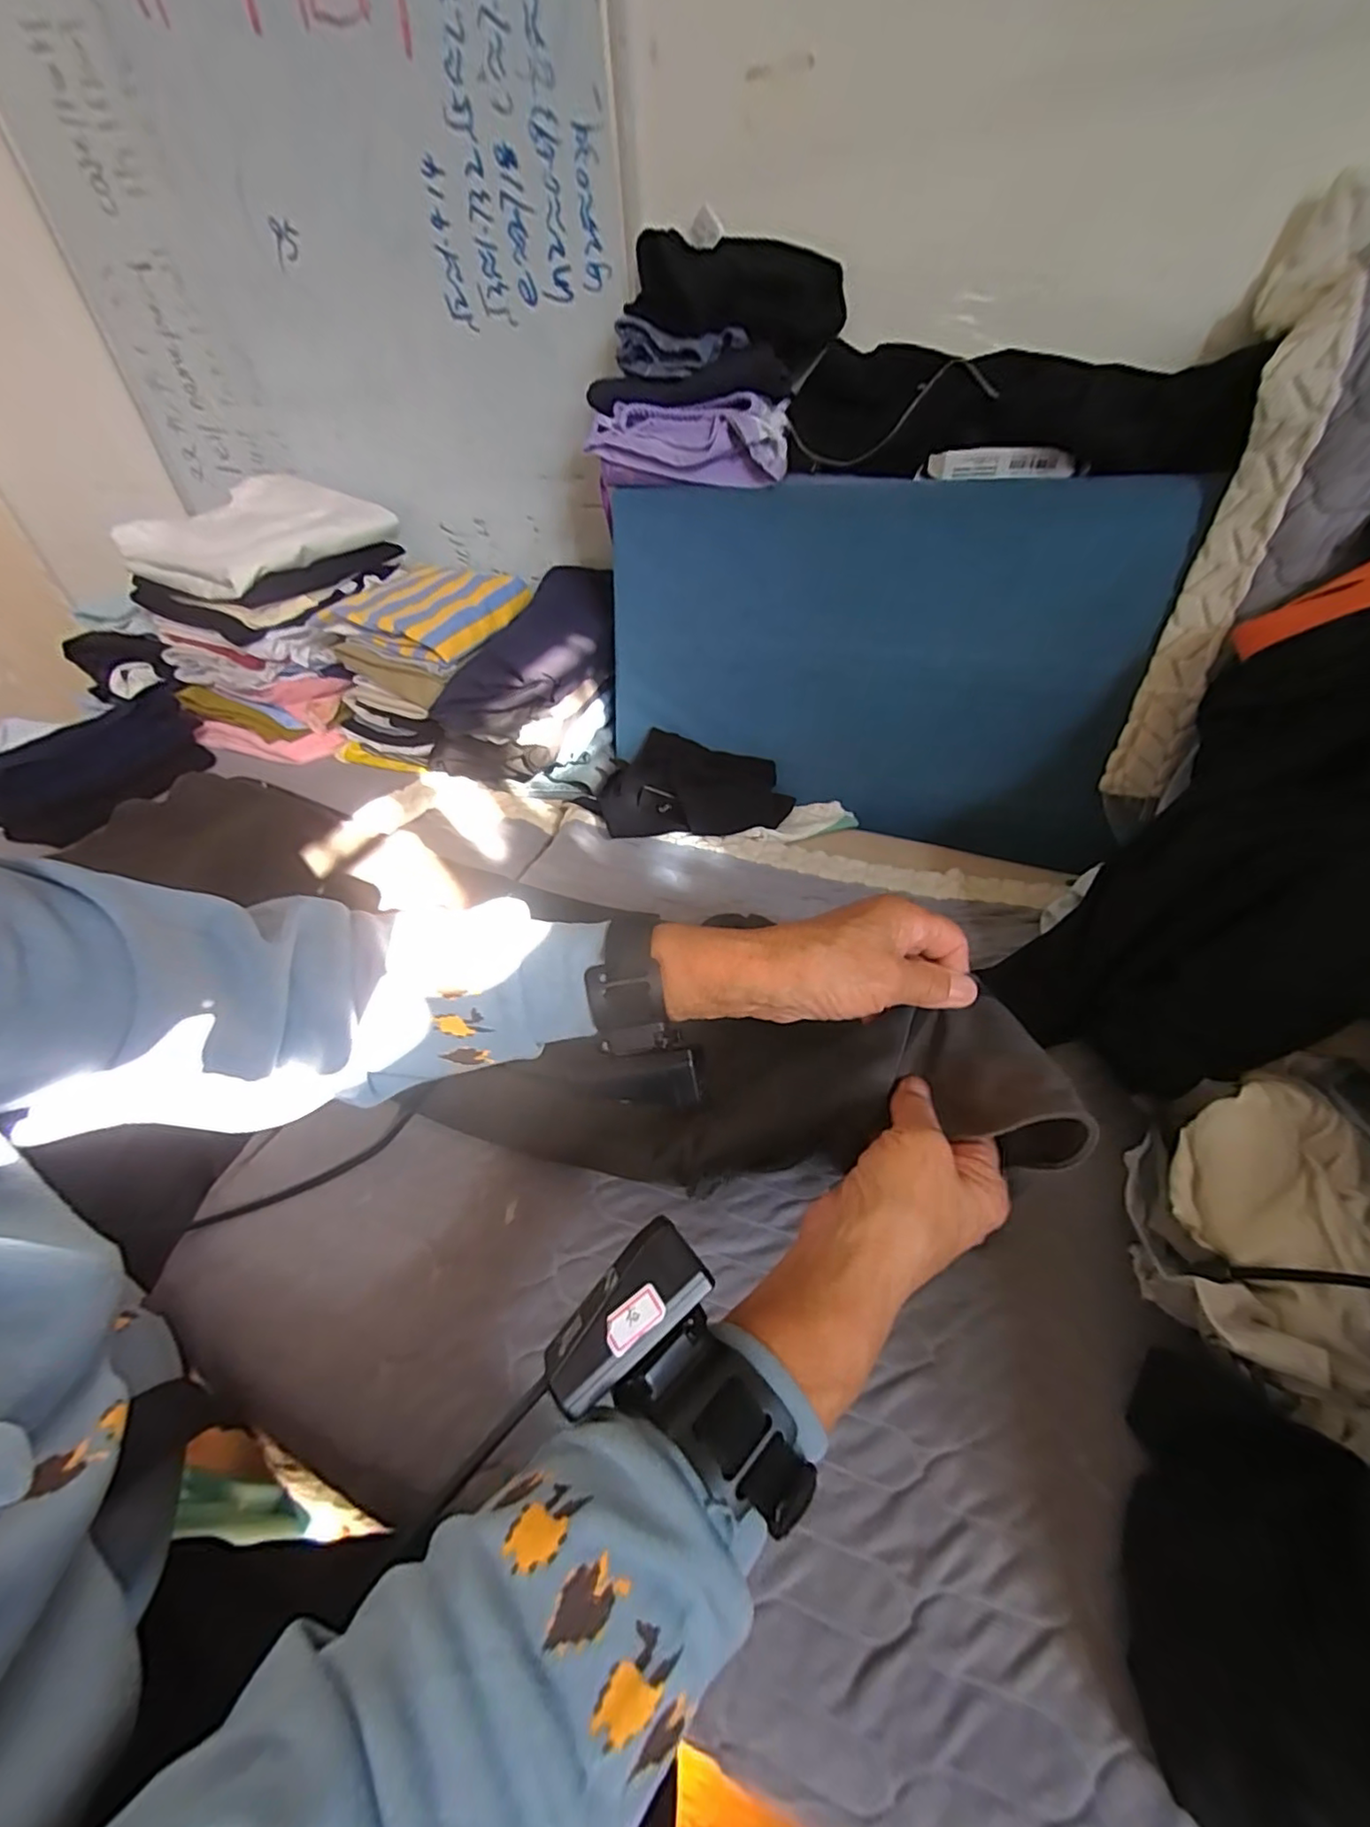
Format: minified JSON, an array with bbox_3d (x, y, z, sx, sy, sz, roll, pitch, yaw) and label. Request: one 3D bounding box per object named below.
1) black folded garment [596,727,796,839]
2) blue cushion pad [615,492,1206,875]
[{"bbox_3d":[0.006,-0.150,0.716,0.230,0.050,0.156,2,42,7],"label":"black folded garment"},{"bbox_3d":[0.170,-0.257,0.653,0.561,0.333,0.050,13,31,18],"label":"blue cushion pad"}]

